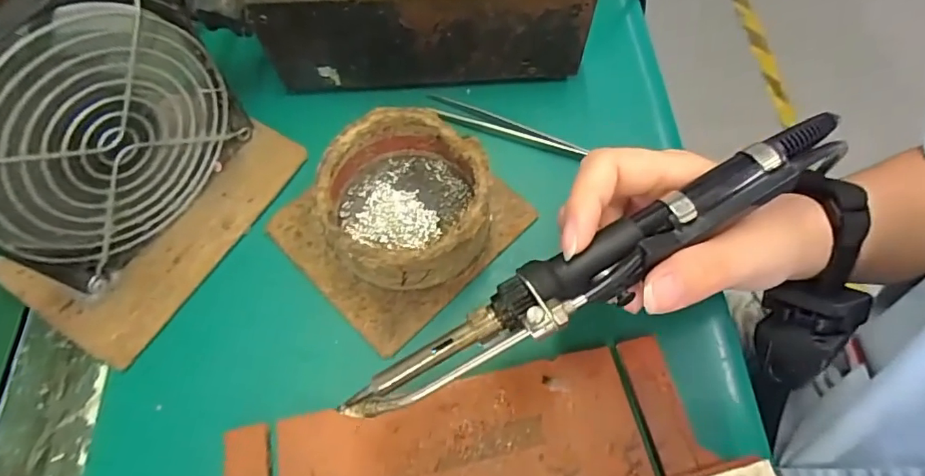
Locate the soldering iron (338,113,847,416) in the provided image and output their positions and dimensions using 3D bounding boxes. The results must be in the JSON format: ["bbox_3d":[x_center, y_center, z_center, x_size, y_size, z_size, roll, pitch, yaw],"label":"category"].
[{"bbox_3d":[0.051,0.008,0.183,0.205,0.019,0.026,-30,70,-4],"label":"soldering iron"}]

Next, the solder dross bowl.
[{"bbox_3d":[-0.028,-0.016,0.253,0.078,0.040,0.087,0,67,0],"label":"solder dross bowl"}]

